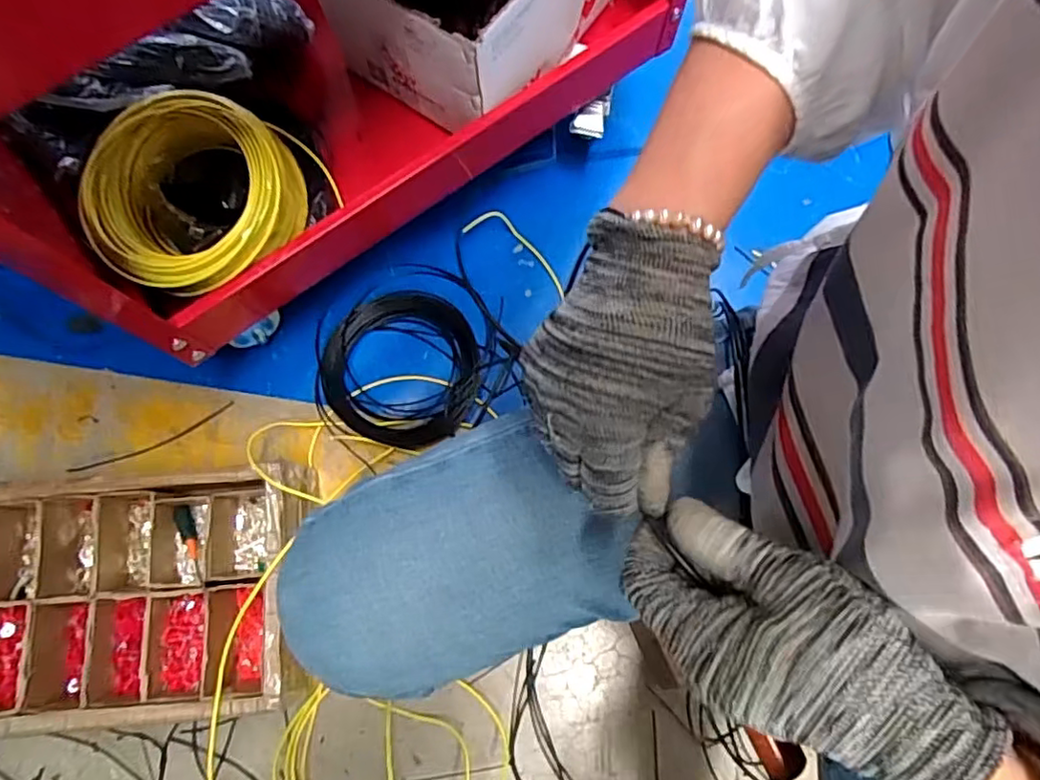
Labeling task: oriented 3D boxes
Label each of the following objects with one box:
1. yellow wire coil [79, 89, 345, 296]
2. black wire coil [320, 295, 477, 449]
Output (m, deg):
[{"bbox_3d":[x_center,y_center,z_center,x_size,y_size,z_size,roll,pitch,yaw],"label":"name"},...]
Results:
[{"bbox_3d":[-0.319,-0.203,0.630,0.233,0.087,0.179,-28,78,-8],"label":"yellow wire coil"},{"bbox_3d":[-0.155,-0.028,0.791,0.197,0.020,0.204,-7,76,-3],"label":"black wire coil"}]

